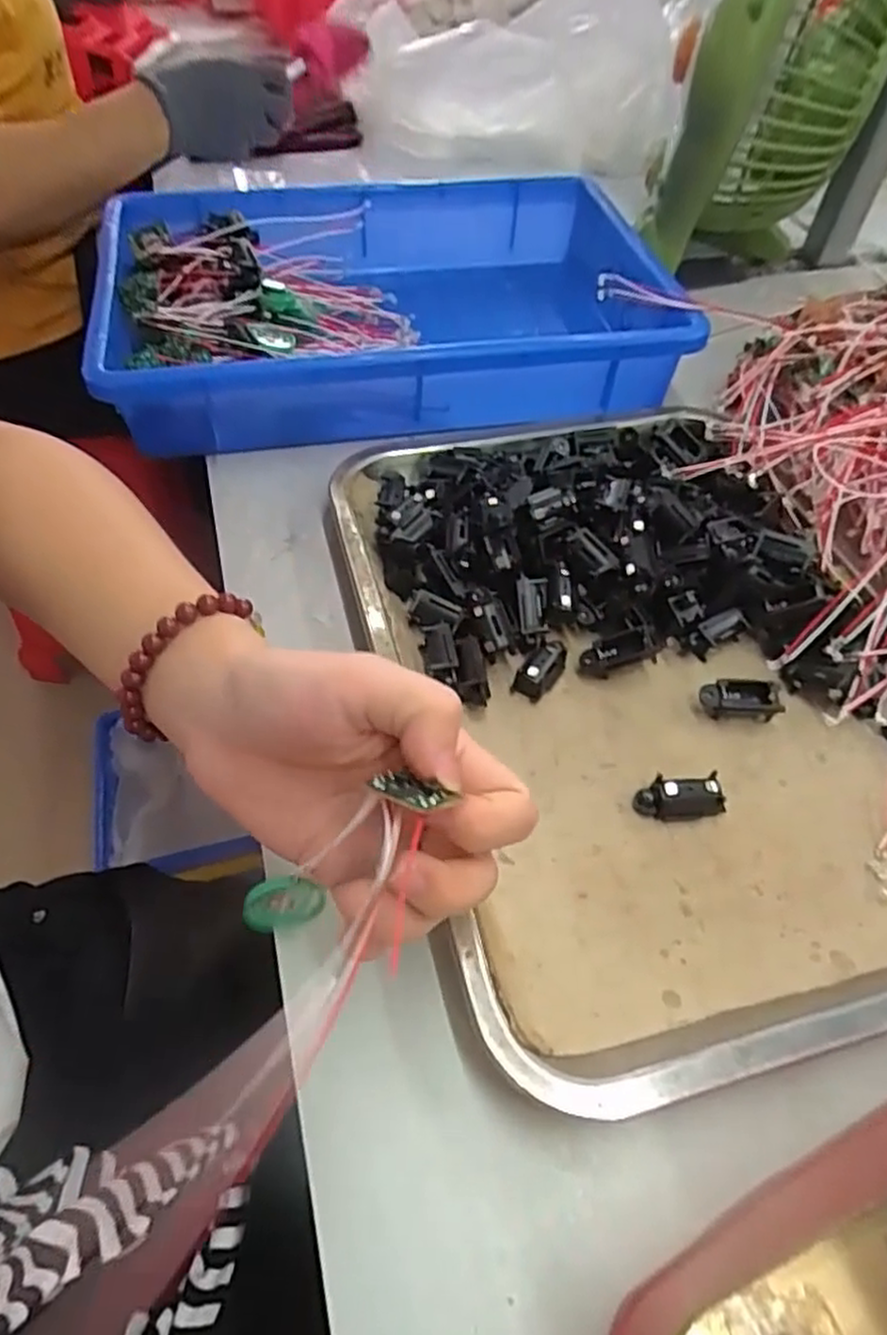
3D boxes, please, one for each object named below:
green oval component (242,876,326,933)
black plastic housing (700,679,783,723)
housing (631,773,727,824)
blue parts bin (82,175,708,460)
[{"bbox_3d":[-0.057,0.084,0.258,0.028,0.023,0.004,-4,34,-15],"label":"green oval component"},{"bbox_3d":[0.136,0.015,0.334,0.035,0.015,0.014,5,53,2],"label":"black plastic housing"},{"bbox_3d":[0.099,0.055,0.303,0.034,0.013,0.016,-6,53,-6],"label":"housing"},{"bbox_3d":[-0.036,-0.247,0.506,0.356,0.086,0.237,-9,53,-9],"label":"blue parts bin"}]

